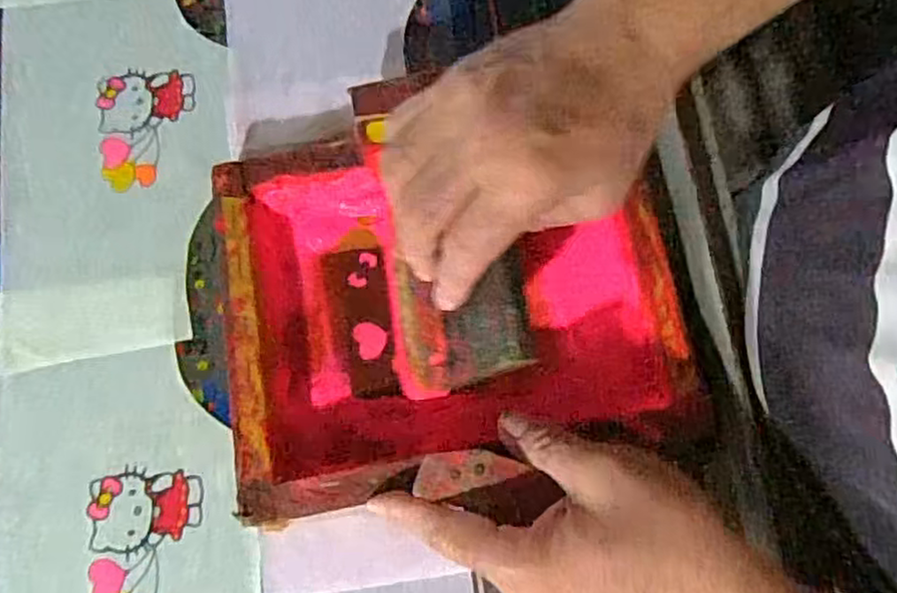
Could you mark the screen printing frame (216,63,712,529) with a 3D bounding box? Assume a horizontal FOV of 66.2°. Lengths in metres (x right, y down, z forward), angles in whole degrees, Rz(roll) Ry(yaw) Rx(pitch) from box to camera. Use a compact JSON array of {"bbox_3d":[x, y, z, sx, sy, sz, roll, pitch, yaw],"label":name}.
[{"bbox_3d":[0.005,-0.002,0.387,0.253,0.065,0.227,-8,77,-1],"label":"screen printing frame"}]

